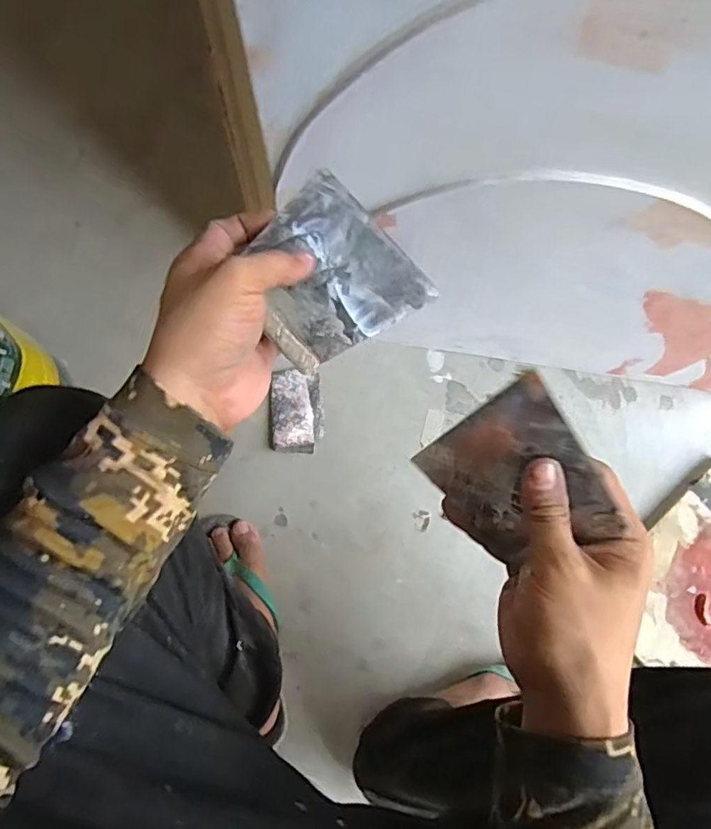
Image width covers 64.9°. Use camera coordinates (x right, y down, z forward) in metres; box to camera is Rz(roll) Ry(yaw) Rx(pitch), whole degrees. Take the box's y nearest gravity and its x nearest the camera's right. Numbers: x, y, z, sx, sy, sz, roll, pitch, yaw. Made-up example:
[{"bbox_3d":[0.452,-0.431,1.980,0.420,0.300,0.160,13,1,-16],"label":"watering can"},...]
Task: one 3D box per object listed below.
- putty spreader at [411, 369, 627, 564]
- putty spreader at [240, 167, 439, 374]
[{"bbox_3d":[0.091,0.039,0.329,0.007,0.104,0.092,-33,87,-44],"label":"putty spreader"},{"bbox_3d":[-0.020,-0.087,0.345,0.097,0.008,0.104,-37,80,-8],"label":"putty spreader"}]

